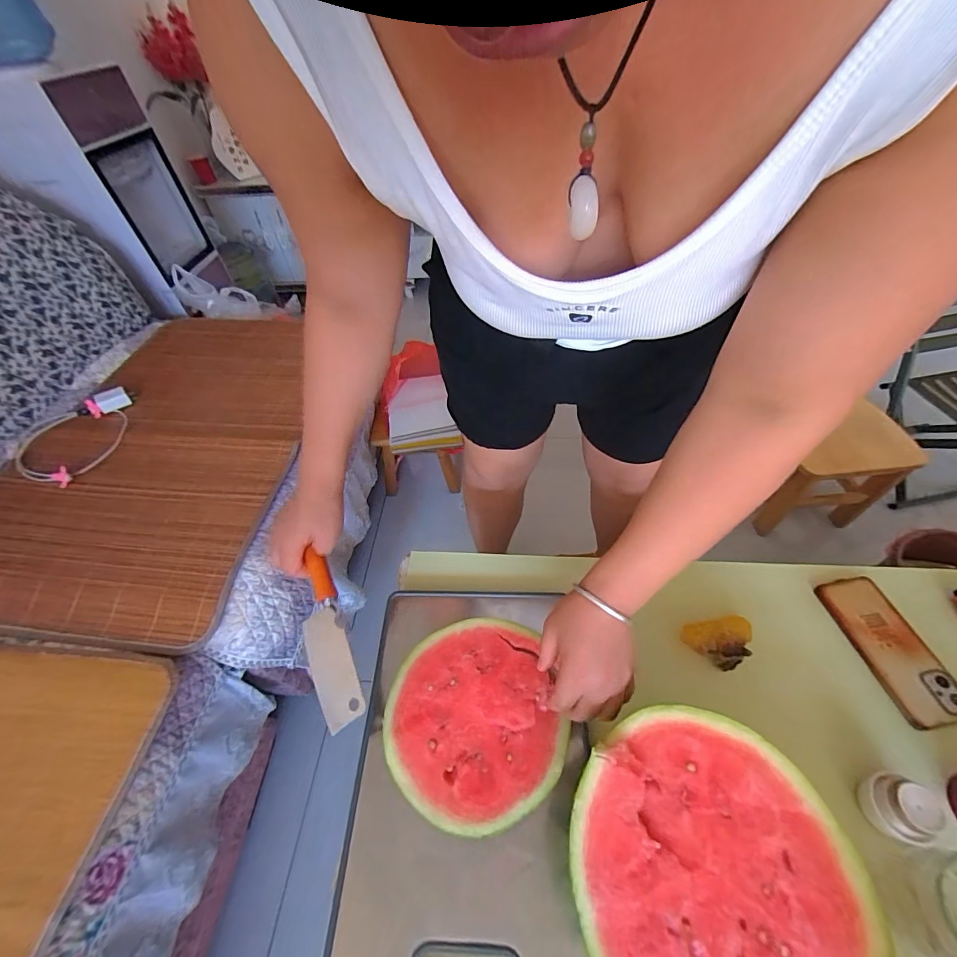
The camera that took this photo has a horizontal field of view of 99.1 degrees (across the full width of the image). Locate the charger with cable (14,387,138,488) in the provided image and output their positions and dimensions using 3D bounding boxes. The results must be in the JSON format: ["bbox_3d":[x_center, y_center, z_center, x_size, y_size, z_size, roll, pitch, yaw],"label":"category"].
[{"bbox_3d":[-0.850,-0.086,0.847,0.200,0.023,0.261,-13,52,-7],"label":"charger with cable"}]

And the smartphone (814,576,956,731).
[{"bbox_3d":[0.490,0.195,0.483,0.076,0.015,0.165,-11,50,-3],"label":"smartphone"}]

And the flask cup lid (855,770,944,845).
[{"bbox_3d":[0.393,0.308,0.380,0.046,0.044,0.048,-2,51,2],"label":"flask cup lid"}]

